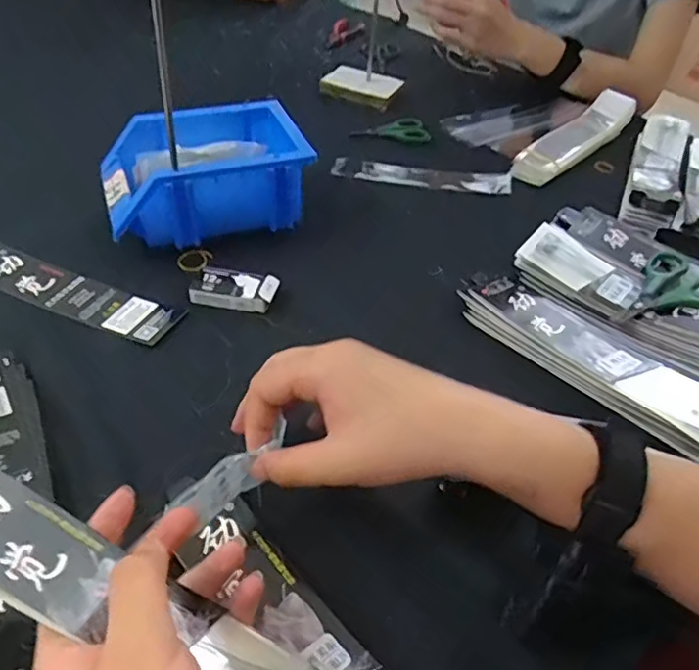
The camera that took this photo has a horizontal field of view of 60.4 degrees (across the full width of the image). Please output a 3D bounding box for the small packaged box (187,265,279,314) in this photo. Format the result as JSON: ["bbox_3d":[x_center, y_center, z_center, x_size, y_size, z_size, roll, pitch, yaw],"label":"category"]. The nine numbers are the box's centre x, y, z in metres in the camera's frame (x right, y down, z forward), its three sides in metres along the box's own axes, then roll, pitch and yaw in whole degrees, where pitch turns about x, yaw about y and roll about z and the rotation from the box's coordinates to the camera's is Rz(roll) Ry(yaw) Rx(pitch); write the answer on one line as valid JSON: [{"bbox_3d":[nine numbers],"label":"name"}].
[{"bbox_3d":[-0.095,-0.038,0.500,0.067,0.016,0.036,9,43,7],"label":"small packaged box"}]

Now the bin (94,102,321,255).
[{"bbox_3d":[-0.138,-0.155,0.572,0.177,0.075,0.133,-14,46,-18],"label":"bin"}]

